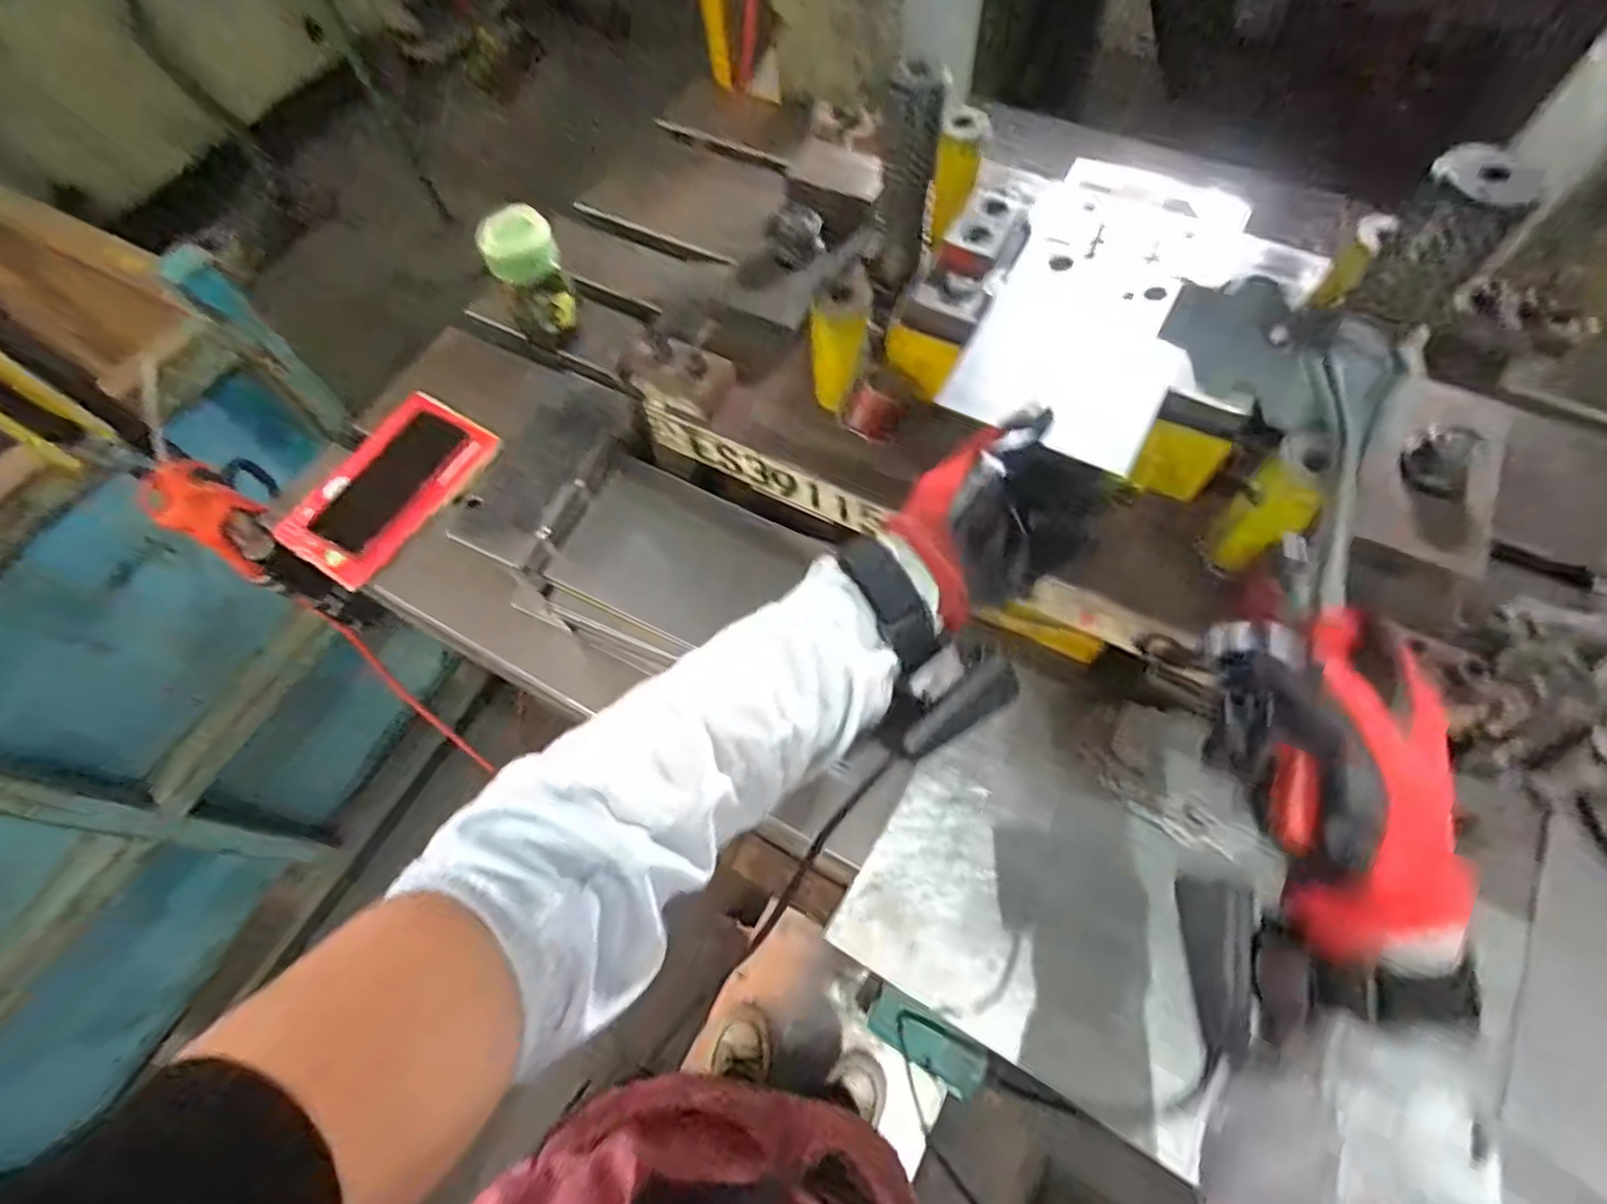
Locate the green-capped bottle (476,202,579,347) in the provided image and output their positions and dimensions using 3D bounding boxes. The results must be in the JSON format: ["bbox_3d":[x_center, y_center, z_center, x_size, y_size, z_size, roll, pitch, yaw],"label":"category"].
[{"bbox_3d":[-0.269,-0.323,0.710,0.068,0.106,0.062,-26,65,-10],"label":"green-capped bottle"}]

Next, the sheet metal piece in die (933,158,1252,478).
[{"bbox_3d":[0.202,-0.207,0.481,0.126,0.011,0.261,26,71,13],"label":"sheet metal piece in die"}]

